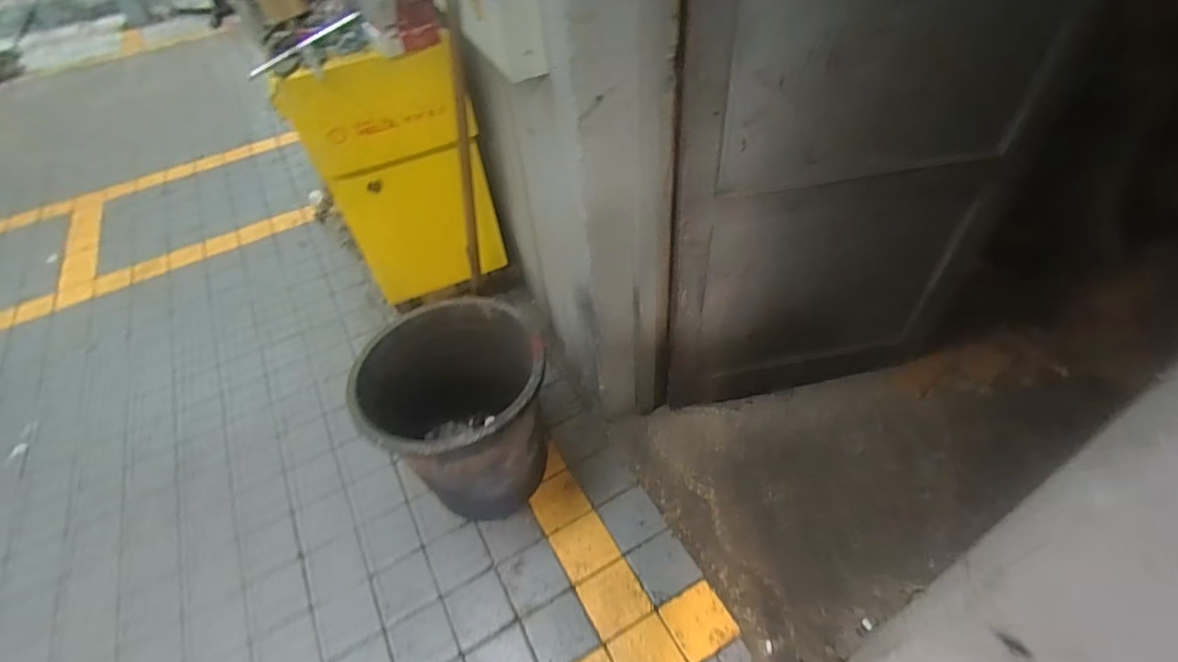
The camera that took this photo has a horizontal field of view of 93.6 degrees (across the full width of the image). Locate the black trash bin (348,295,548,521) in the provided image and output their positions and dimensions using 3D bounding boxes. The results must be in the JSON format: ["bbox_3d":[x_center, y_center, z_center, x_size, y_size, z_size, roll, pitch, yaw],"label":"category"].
[{"bbox_3d":[-0.329,0.239,1.498,0.446,0.507,0.445,-3,49,4],"label":"black trash bin"}]

